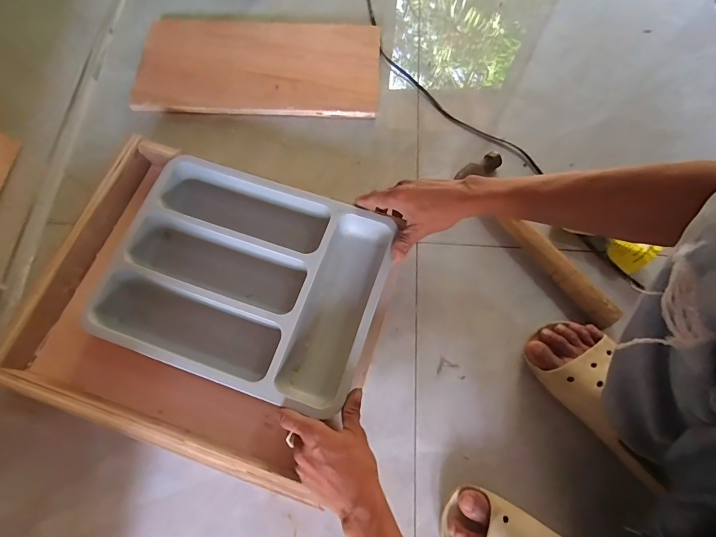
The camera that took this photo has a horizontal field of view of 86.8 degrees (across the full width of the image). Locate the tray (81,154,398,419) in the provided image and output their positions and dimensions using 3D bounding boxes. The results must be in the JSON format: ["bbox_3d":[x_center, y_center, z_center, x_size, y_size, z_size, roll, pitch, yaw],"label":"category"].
[{"bbox_3d":[-0.152,0.016,0.540,0.358,0.073,0.277,18,72,6],"label":"tray"}]

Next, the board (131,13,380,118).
[{"bbox_3d":[-0.179,-0.380,0.704,0.429,0.025,0.218,2,71,0],"label":"board"}]

